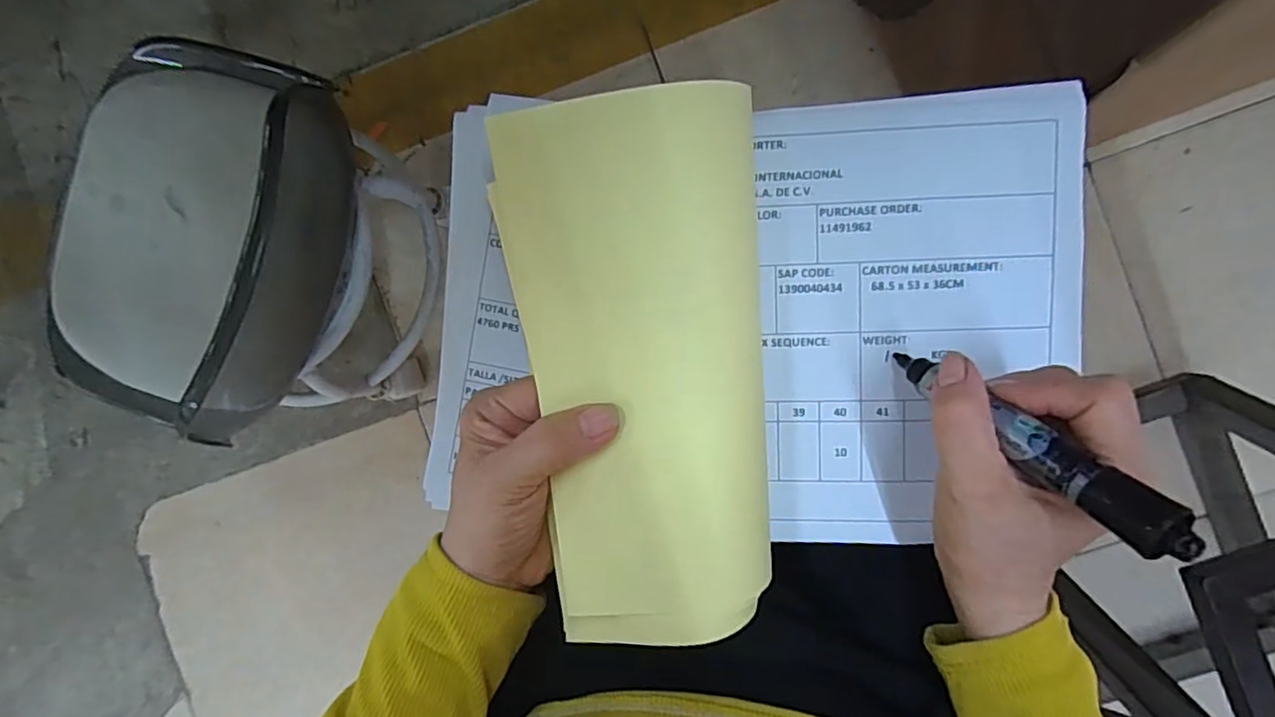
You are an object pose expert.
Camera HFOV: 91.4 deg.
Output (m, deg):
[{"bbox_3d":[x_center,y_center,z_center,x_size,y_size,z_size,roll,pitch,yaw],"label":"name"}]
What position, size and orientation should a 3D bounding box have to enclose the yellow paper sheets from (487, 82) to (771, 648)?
[{"bbox_3d":[0.004,0.011,0.263,0.100,0.029,0.224,-5,98,4],"label":"yellow paper sheets"}]

